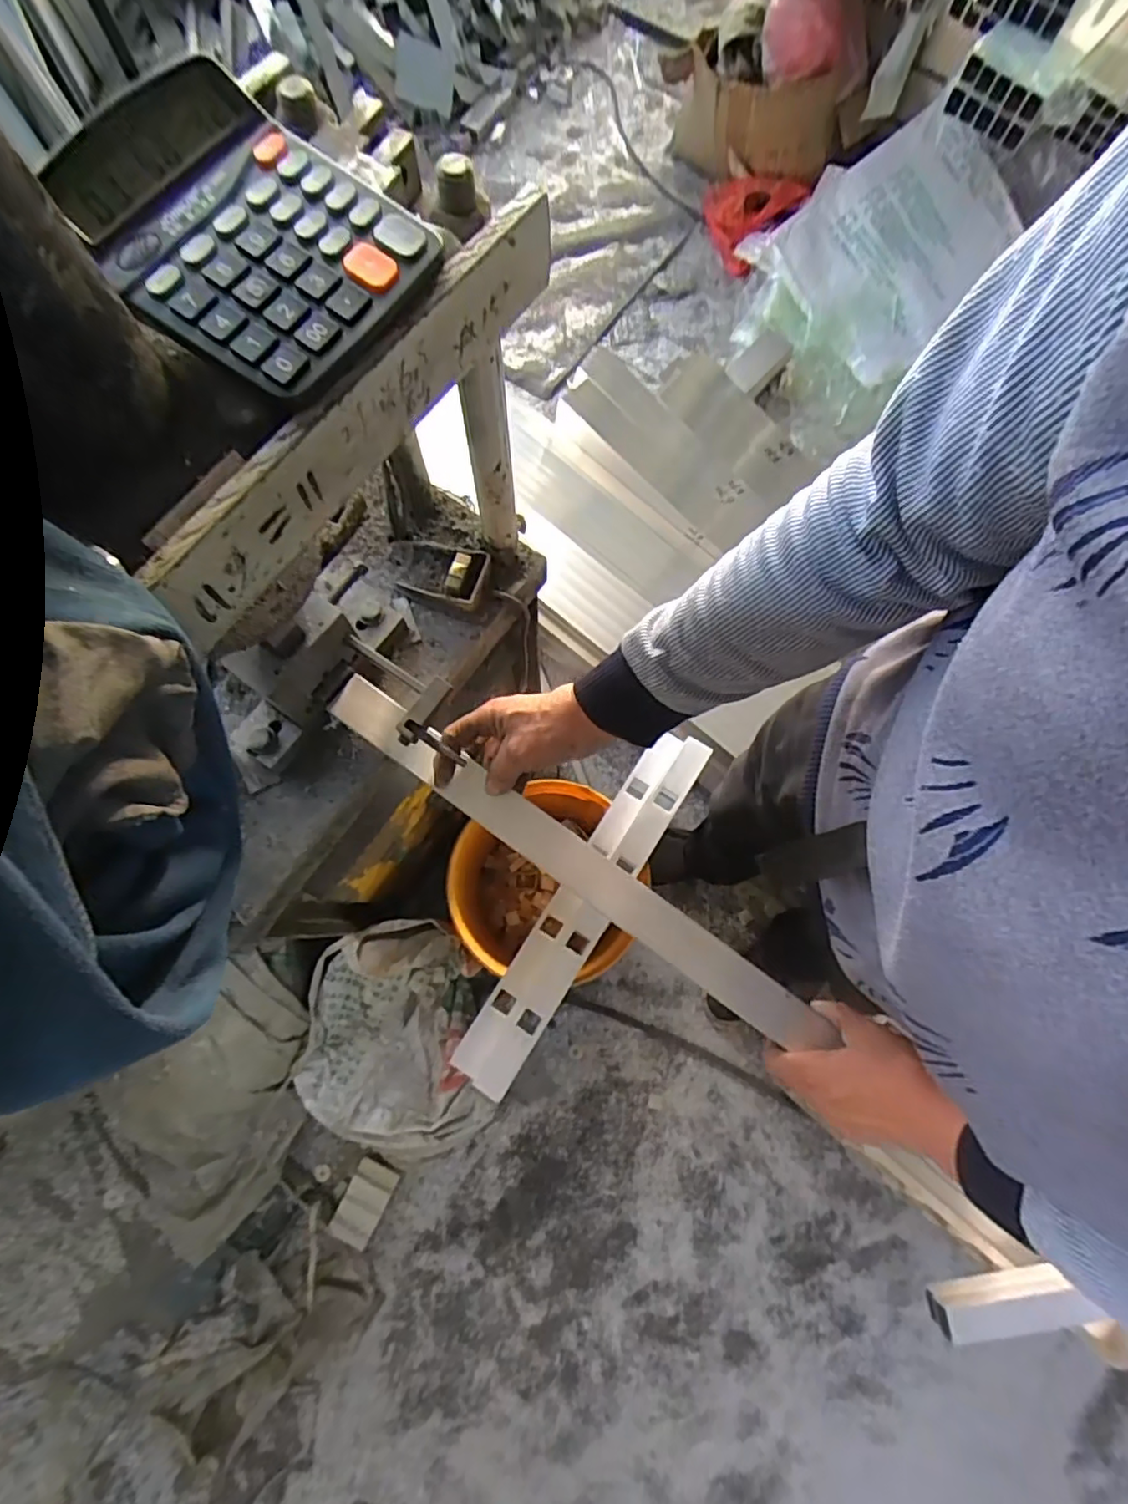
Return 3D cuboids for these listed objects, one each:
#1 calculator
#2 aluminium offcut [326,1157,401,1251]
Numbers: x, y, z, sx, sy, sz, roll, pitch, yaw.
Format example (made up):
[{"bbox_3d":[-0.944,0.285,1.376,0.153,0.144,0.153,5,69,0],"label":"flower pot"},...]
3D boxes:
[{"bbox_3d":[-0.144,-0.236,0.286,0.145,0.034,0.117,33,77,7],"label":"calculator"},{"bbox_3d":[-0.348,0.786,1.106,0.073,0.026,0.129,27,76,6],"label":"aluminium offcut"}]

